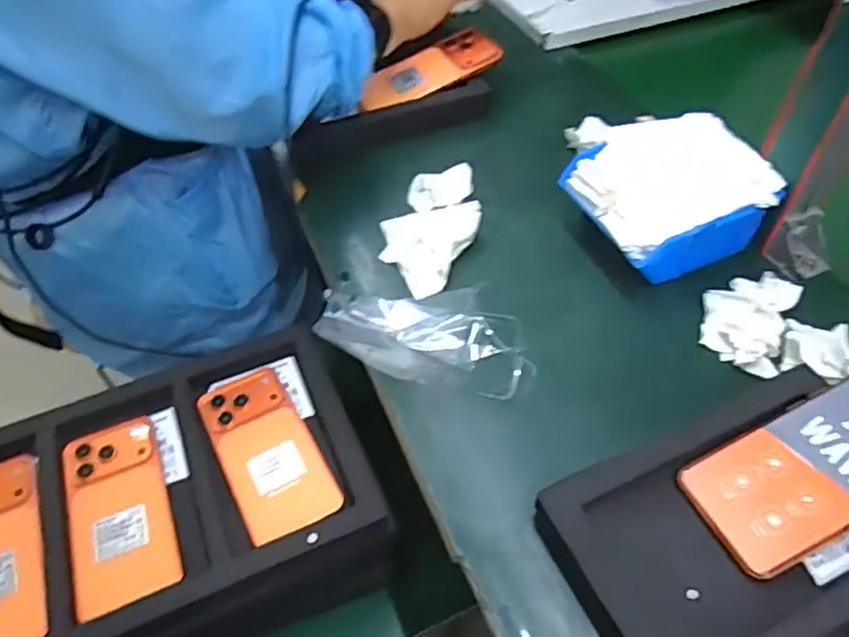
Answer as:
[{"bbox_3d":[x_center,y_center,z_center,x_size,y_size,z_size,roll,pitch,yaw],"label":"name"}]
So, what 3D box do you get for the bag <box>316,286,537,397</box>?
[{"bbox_3d":[0.000,0.008,0.505,0.164,0.020,0.099,9,52,8],"label":"bag"}]

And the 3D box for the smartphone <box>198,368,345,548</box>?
[{"bbox_3d":[-0.136,0.115,0.556,0.077,0.012,0.162,-25,53,-17],"label":"smartphone"}]

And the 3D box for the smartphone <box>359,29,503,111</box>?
[{"bbox_3d":[0.005,-0.272,0.690,0.152,0.007,0.069,-23,57,-3],"label":"smartphone"}]

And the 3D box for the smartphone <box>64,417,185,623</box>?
[{"bbox_3d":[-0.252,0.156,0.525,0.077,0.012,0.164,-20,52,-14],"label":"smartphone"}]

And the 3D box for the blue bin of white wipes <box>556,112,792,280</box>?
[{"bbox_3d":[0.205,-0.107,0.547,0.141,0.071,0.139,-19,54,-14],"label":"blue bin of white wipes"}]

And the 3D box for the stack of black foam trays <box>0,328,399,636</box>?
[{"bbox_3d":[-0.285,0.213,0.556,0.492,0.150,0.260,-20,54,-15],"label":"stack of black foam trays"}]

